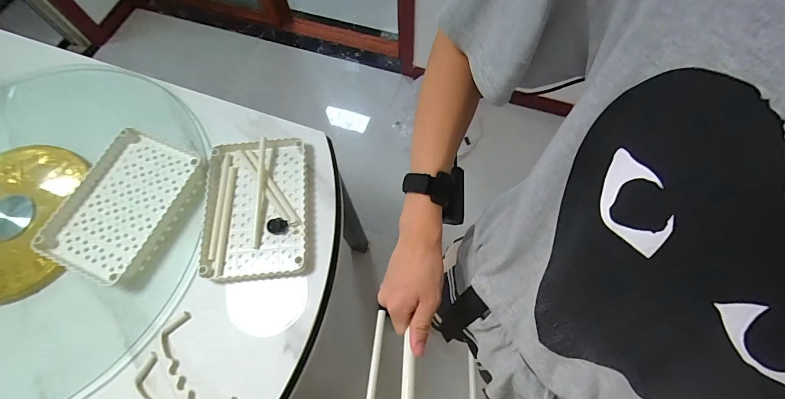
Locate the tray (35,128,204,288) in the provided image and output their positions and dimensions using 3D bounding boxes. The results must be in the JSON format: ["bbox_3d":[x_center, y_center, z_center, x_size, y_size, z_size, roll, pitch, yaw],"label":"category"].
[{"bbox_3d":[-0.527,0.008,0.723,0.214,0.045,0.288,19,71,10],"label":"tray"}]

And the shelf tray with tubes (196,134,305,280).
[{"bbox_3d":[-0.270,0.016,0.728,0.199,0.034,0.292,-7,68,0],"label":"shelf tray with tubes"}]

